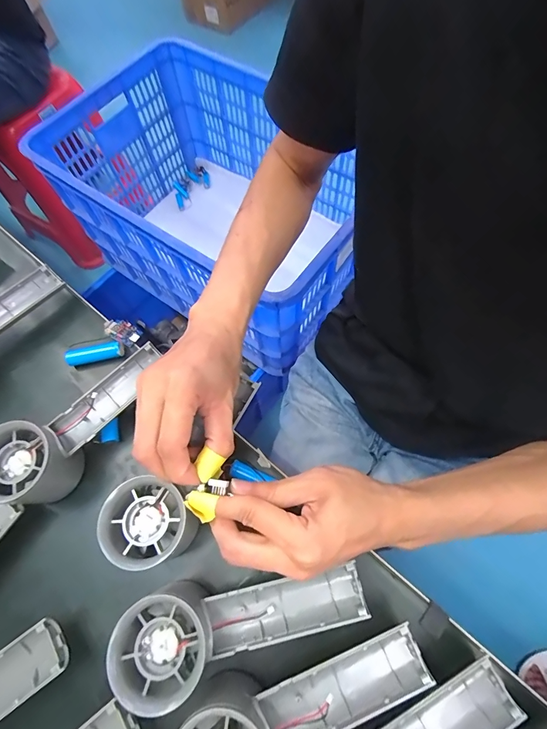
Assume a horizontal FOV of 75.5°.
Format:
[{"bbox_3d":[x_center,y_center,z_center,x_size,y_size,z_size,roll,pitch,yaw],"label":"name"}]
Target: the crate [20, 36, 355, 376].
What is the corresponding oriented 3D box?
[{"bbox_3d":[-0.122,-0.335,0.767,0.538,0.321,0.409,34,72,15],"label":"crate"}]

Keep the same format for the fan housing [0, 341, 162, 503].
[{"bbox_3d":[-0.159,0.042,0.292,0.058,0.056,0.158,35,73,15],"label":"fan housing"}]

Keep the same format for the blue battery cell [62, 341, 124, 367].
[{"bbox_3d":[-0.169,-0.009,0.337,0.050,0.018,0.015,-13,67,-3],"label":"blue battery cell"}]

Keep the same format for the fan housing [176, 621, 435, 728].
[{"bbox_3d":[0.016,0.197,0.206,0.153,0.034,0.060,-25,69,-8],"label":"fan housing"}]

